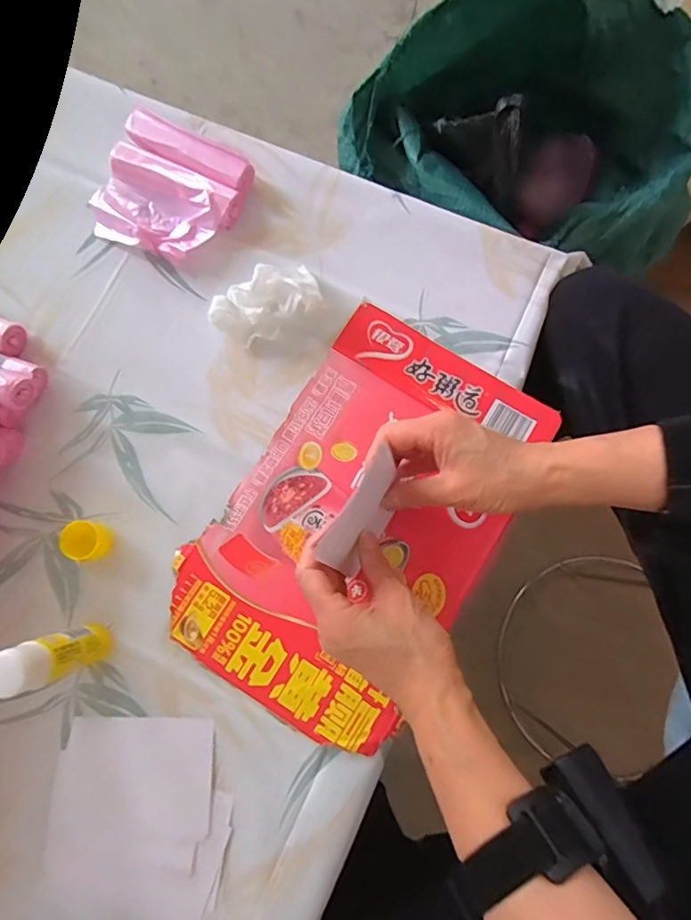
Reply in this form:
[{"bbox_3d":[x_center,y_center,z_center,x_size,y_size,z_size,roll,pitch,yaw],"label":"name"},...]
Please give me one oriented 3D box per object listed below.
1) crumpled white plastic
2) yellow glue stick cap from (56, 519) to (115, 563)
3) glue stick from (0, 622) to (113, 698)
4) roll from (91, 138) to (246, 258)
[{"bbox_3d":[-0.069,-0.131,0.431,0.089,0.044,0.051,-20,81,-4],"label":"crumpled white plastic"},{"bbox_3d":[-0.202,0.063,0.402,0.029,0.029,0.029,0,80,-1],"label":"yellow glue stick cap"},{"bbox_3d":[-0.198,0.134,0.353,0.030,0.107,0.029,0,80,-1],"label":"glue stick"},{"bbox_3d":[-0.160,-0.219,0.451,0.117,0.023,0.081,25,81,4],"label":"roll"}]

